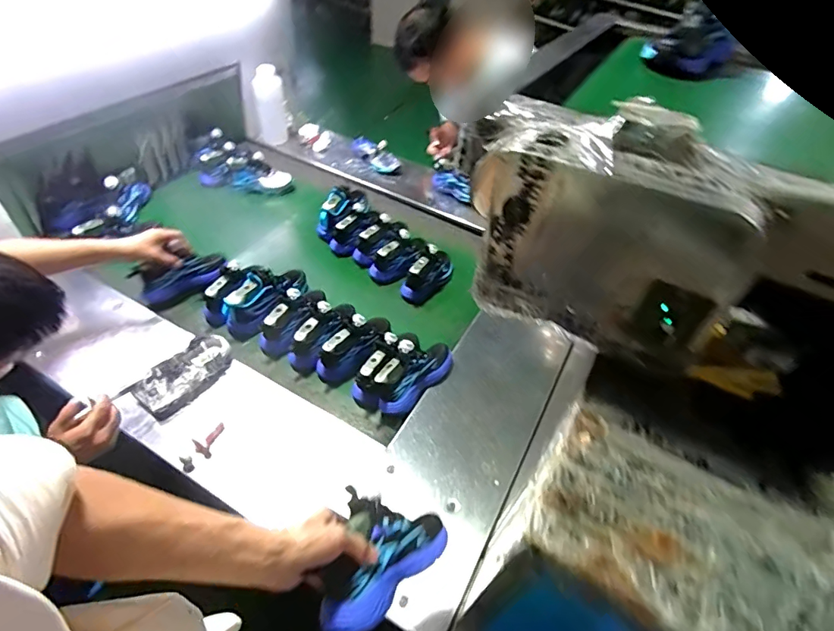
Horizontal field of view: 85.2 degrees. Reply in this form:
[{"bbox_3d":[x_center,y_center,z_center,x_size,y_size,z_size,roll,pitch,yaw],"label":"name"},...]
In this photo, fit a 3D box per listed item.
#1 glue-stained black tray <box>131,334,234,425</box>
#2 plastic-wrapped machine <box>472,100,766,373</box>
[{"bbox_3d":[-0.474,0.120,0.941,0.102,0.048,0.196,34,53,24],"label":"glue-stained black tray"},{"bbox_3d":[0.192,-0.093,0.496,0.275,0.227,0.121,20,49,13],"label":"plastic-wrapped machine"}]

